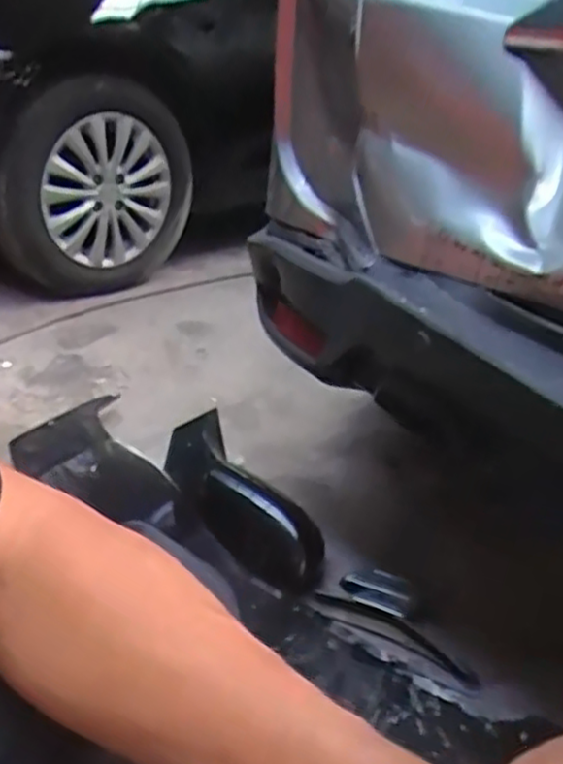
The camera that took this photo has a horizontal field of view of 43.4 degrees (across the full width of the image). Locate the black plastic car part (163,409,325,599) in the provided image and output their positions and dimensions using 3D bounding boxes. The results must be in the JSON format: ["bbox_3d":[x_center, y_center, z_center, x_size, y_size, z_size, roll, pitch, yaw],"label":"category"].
[{"bbox_3d":[-0.060,0.184,1.099,0.130,0.083,0.344,-24,55,-38],"label":"black plastic car part"}]

